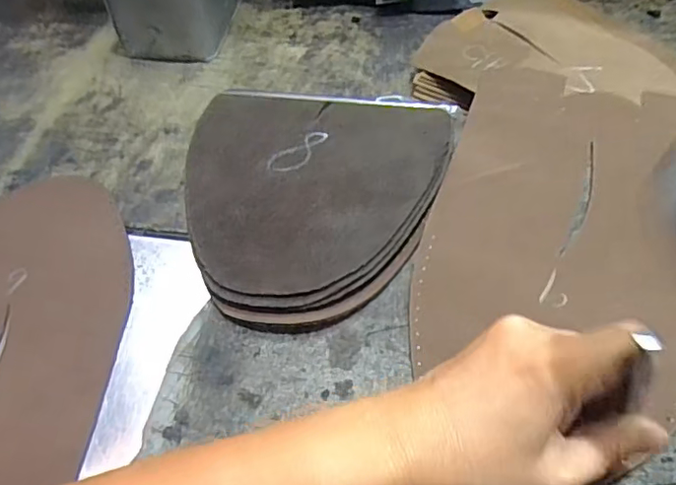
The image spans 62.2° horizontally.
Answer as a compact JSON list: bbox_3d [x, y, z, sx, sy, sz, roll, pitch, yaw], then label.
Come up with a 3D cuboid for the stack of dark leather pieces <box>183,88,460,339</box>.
[{"bbox_3d":[-0.022,-0.030,0.347,0.159,0.030,0.169,10,54,12],"label":"stack of dark leather pieces"}]

